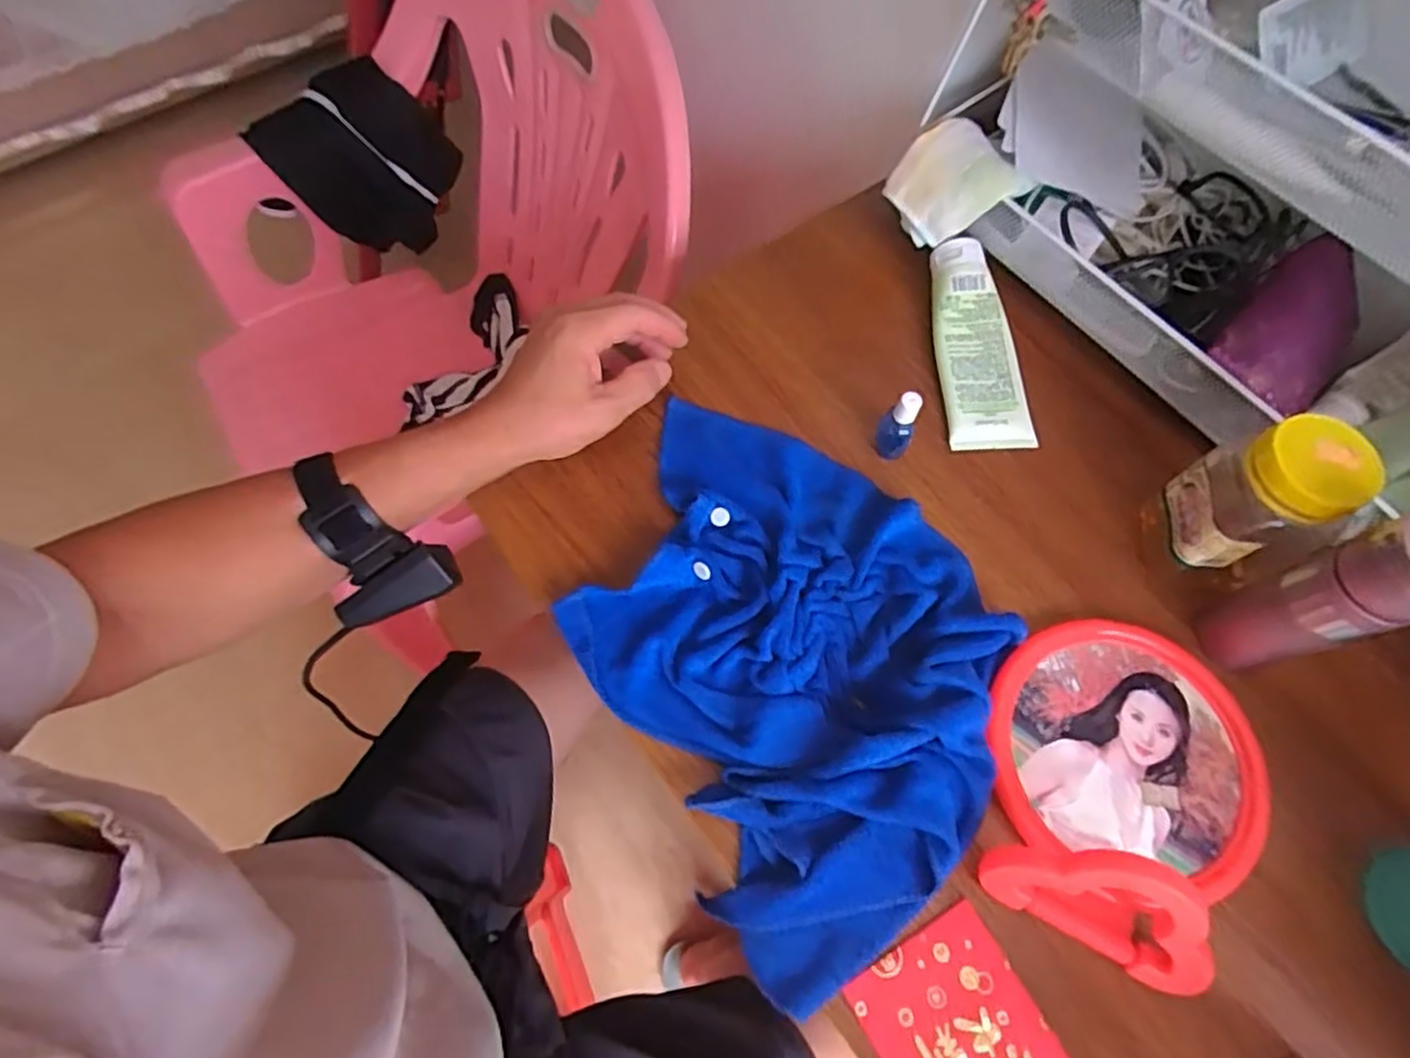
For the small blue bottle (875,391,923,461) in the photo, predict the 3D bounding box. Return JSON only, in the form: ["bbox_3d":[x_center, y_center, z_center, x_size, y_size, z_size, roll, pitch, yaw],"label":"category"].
[{"bbox_3d":[0.123,-0.066,0.458,0.022,0.055,0.019,29,71,10],"label":"small blue bottle"}]

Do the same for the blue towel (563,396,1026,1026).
[{"bbox_3d":[0.052,0.061,0.412,0.218,0.030,0.307,-30,72,-12],"label":"blue towel"}]

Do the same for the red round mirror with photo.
[{"bbox_3d":[0.226,0.125,0.367,0.143,0.067,0.173,26,70,9],"label":"red round mirror with photo"}]

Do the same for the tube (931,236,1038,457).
[{"bbox_3d":[0.190,-0.132,0.496,0.057,0.028,0.152,-3,68,-2],"label":"tube"}]

